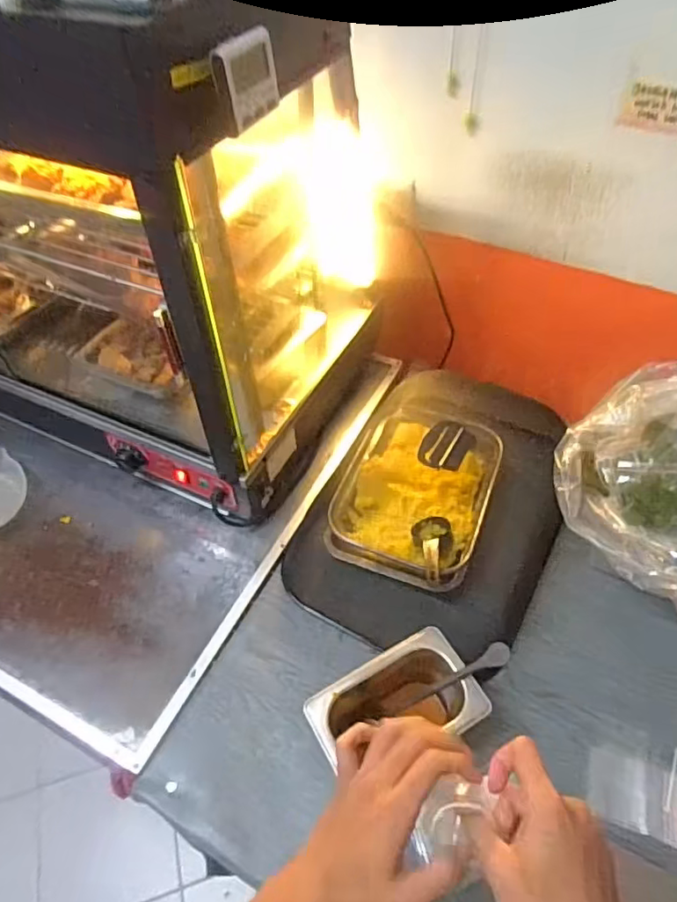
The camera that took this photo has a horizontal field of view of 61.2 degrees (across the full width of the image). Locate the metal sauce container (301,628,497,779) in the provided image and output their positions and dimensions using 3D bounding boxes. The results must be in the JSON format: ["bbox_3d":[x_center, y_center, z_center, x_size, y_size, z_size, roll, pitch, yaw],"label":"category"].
[{"bbox_3d":[0.069,0.301,0.656,0.179,0.099,0.112,-26,54,-19],"label":"metal sauce container"}]

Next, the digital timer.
[{"bbox_3d":[-0.077,-0.313,0.482,0.016,0.059,0.070,21,53,18],"label":"digital timer"}]

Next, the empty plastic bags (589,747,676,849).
[{"bbox_3d":[0.349,0.381,0.642,0.124,0.004,0.092,10,59,16],"label":"empty plastic bags"}]

